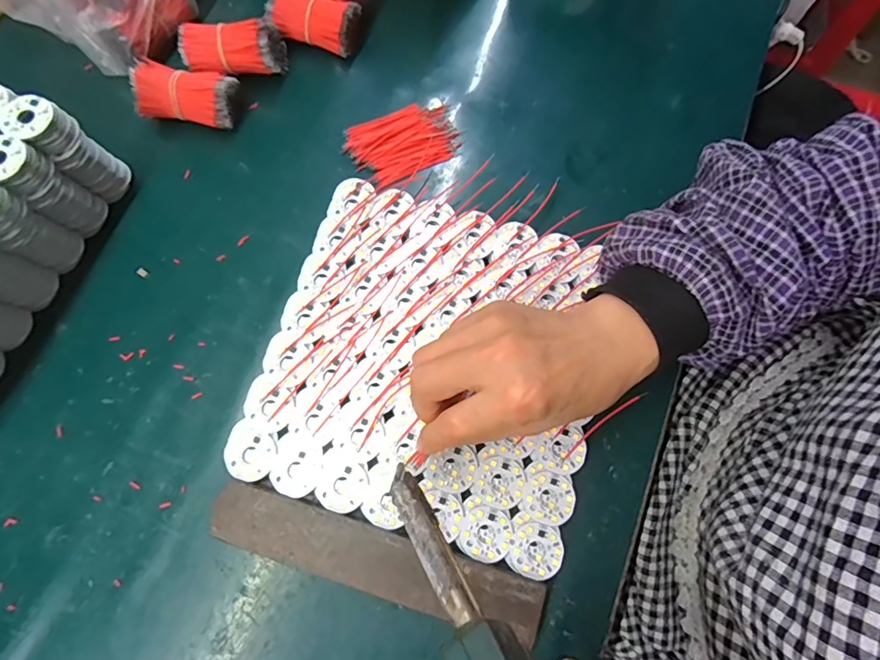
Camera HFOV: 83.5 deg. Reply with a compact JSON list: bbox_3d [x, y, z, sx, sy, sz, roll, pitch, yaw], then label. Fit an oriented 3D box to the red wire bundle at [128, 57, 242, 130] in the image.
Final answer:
[{"bbox_3d":[-0.194,-0.179,0.376,0.071,0.039,0.034,5,74,1],"label":"red wire bundle"}]

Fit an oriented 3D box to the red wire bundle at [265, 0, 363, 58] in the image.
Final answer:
[{"bbox_3d":[-0.101,-0.249,0.399,0.072,0.029,0.038,19,74,5],"label":"red wire bundle"}]

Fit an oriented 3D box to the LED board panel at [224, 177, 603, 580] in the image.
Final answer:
[{"bbox_3d":[-0.004,0.016,0.329,0.211,0.009,0.216,17,75,4],"label":"LED board panel"}]

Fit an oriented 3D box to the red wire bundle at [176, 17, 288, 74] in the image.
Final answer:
[{"bbox_3d":[-0.163,-0.219,0.388,0.076,0.035,0.031,-4,74,-2],"label":"red wire bundle"}]

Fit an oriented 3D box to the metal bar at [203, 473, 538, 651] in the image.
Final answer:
[{"bbox_3d":[-0.038,0.135,0.295,0.197,0.019,0.036,15,74,4],"label":"metal bar"}]

